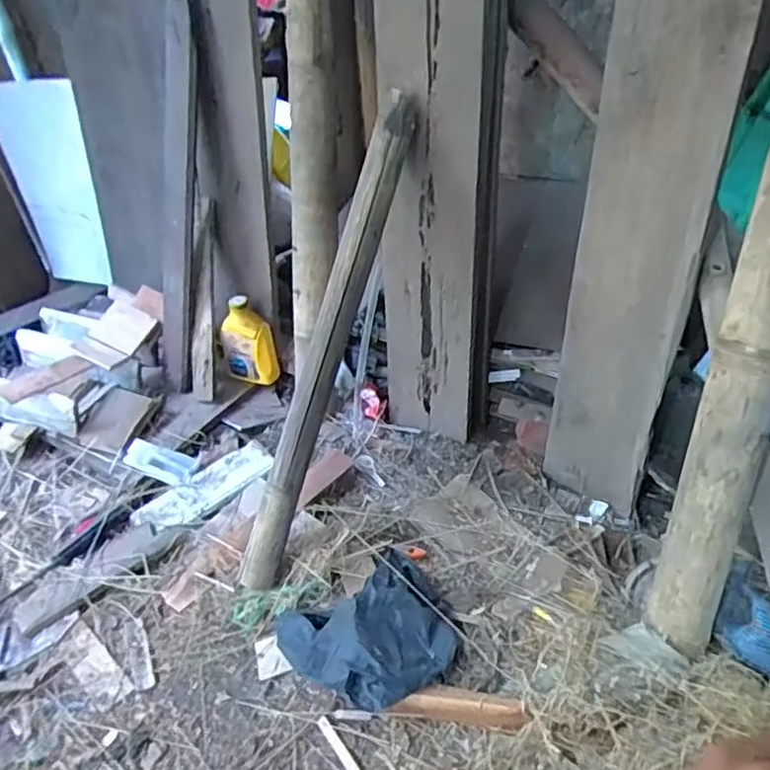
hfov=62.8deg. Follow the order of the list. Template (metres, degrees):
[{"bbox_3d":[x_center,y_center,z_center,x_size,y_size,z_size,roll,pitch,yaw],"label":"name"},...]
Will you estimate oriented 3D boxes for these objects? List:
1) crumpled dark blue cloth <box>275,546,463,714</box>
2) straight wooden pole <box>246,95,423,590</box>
[{"bbox_3d":[-0.020,0.356,0.908,0.229,0.066,0.213,-23,40,-23],"label":"crumpled dark blue cloth"},{"bbox_3d":[-0.087,-0.063,1.009,0.056,0.806,0.075,17,0,28],"label":"straight wooden pole"}]

